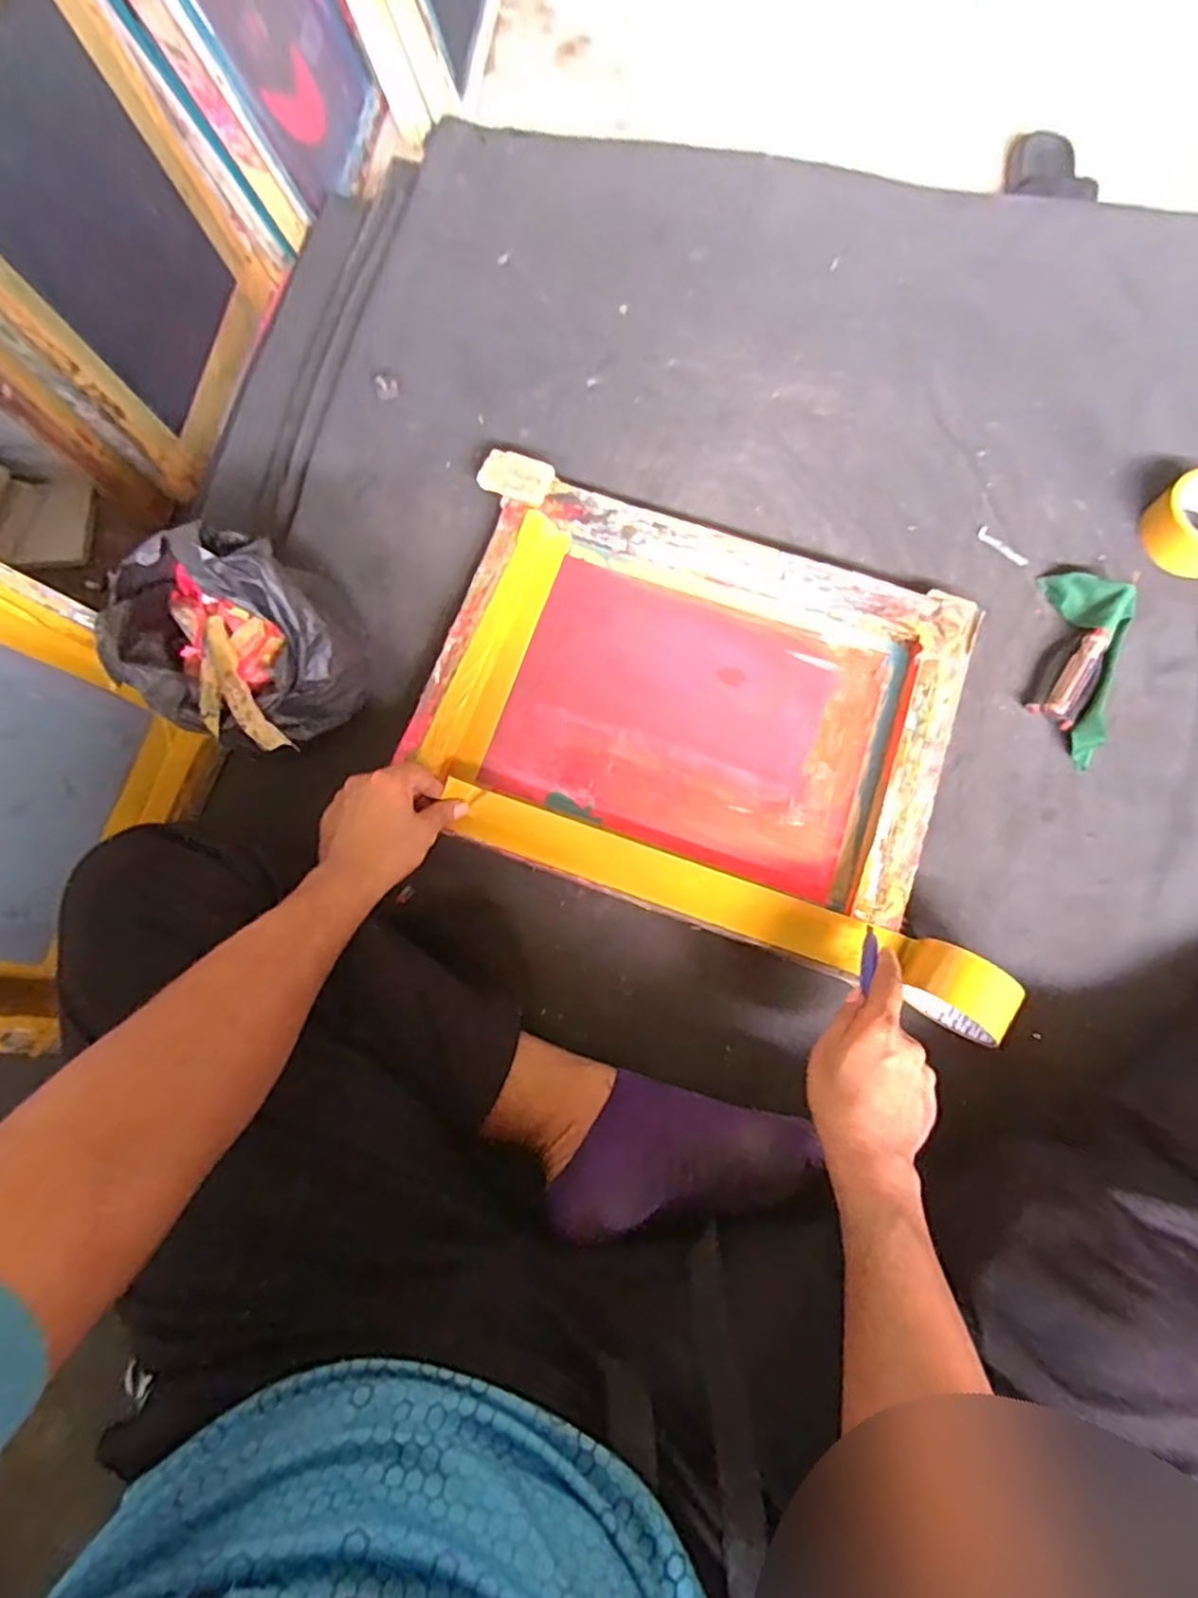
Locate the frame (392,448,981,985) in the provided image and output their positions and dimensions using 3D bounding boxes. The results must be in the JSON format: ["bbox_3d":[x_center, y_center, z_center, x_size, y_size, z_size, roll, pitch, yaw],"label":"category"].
[{"bbox_3d":[0.080,-0.083,0.680,0.468,0.051,0.367,18,78,5],"label":"frame"}]

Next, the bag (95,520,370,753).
[{"bbox_3d":[-0.313,-0.134,0.616,0.184,0.164,0.159,29,78,7],"label":"bag"}]

